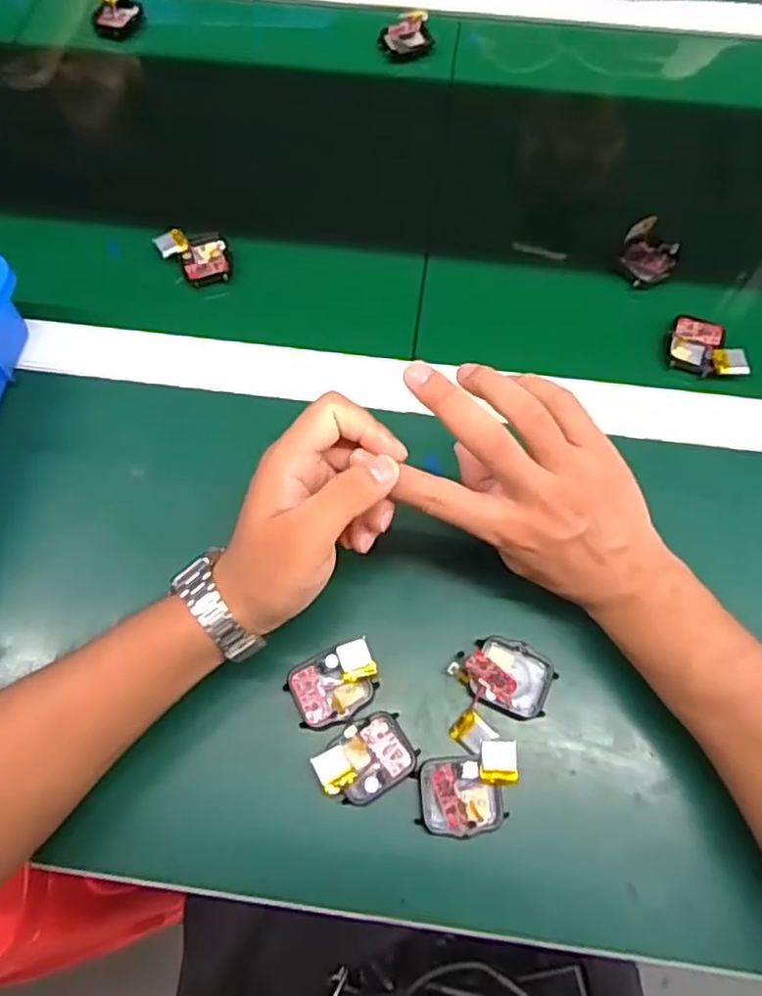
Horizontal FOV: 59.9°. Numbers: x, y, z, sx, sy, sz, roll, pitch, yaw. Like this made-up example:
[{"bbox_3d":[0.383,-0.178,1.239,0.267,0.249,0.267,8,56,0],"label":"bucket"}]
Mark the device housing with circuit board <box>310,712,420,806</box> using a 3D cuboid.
[{"bbox_3d":[-0.008,0.143,0.360,0.053,0.011,0.038,-24,80,-17],"label":"device housing with circuit board"}]

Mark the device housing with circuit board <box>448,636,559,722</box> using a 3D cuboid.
[{"bbox_3d":[0.071,0.103,0.385,0.055,0.023,0.038,24,70,10],"label":"device housing with circuit board"}]

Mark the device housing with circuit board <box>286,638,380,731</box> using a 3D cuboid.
[{"bbox_3d":[-0.026,0.106,0.376,0.050,0.018,0.037,-22,69,-9],"label":"device housing with circuit board"}]

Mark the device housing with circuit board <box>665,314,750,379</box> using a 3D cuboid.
[{"bbox_3d":[0.233,-0.107,0.472,0.053,0.016,0.042,20,69,8],"label":"device housing with circuit board"}]

